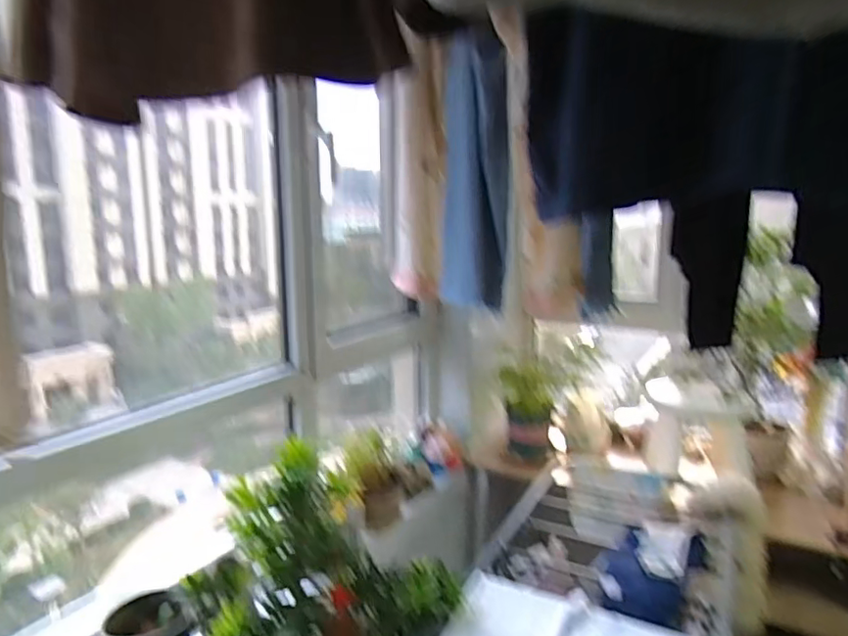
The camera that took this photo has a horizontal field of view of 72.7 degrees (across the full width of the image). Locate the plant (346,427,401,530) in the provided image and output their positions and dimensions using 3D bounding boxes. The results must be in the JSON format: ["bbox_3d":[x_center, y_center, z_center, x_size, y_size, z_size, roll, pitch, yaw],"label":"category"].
[{"bbox_3d":[-0.134,0.450,1.600,0.153,0.252,0.112,-6,11,-29],"label":"plant"}]

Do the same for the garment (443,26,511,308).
[{"bbox_3d":[0.107,-0.287,1.176,0.130,0.518,0.102,2,10,10],"label":"garment"}]

